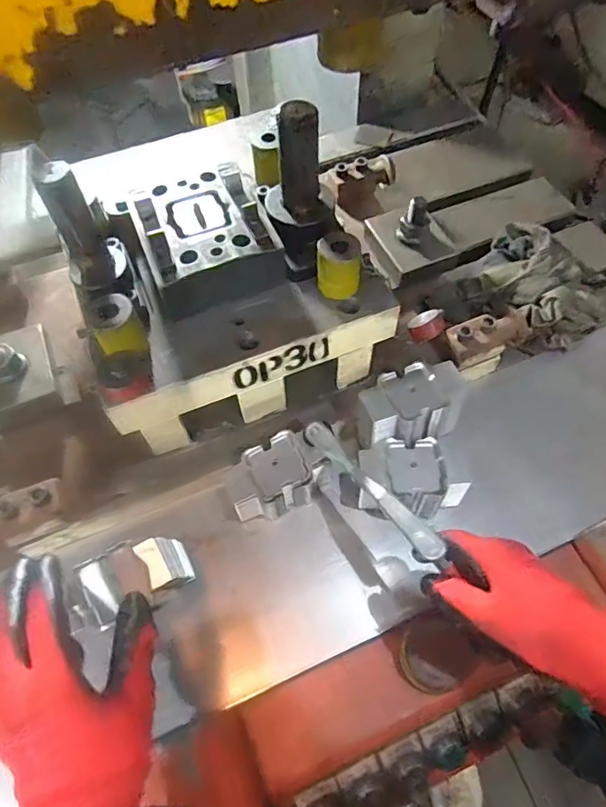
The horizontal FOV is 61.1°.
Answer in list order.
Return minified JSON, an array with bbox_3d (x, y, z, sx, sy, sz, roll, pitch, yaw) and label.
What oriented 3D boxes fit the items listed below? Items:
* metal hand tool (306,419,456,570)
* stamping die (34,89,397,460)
[{"bbox_3d":[0.055,0.067,0.420,0.023,0.016,0.172,-32,45,-14],"label":"metal hand tool"},{"bbox_3d":[-0.090,-0.167,0.516,0.285,0.189,0.286,-19,60,-9],"label":"stamping die"}]

